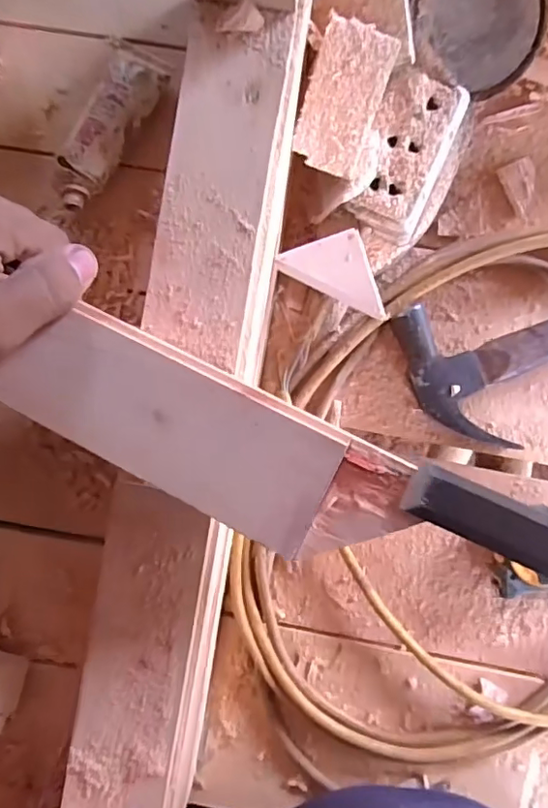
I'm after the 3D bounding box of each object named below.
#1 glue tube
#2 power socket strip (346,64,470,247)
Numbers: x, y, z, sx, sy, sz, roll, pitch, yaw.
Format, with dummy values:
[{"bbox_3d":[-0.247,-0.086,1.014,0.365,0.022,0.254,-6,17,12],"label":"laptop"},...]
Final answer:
[{"bbox_3d":[-0.097,-0.166,0.324,0.037,0.025,0.107,21,90,2],"label":"glue tube"},{"bbox_3d":[0.094,-0.173,0.383,0.058,0.029,0.105,19,90,2],"label":"power socket strip"}]

